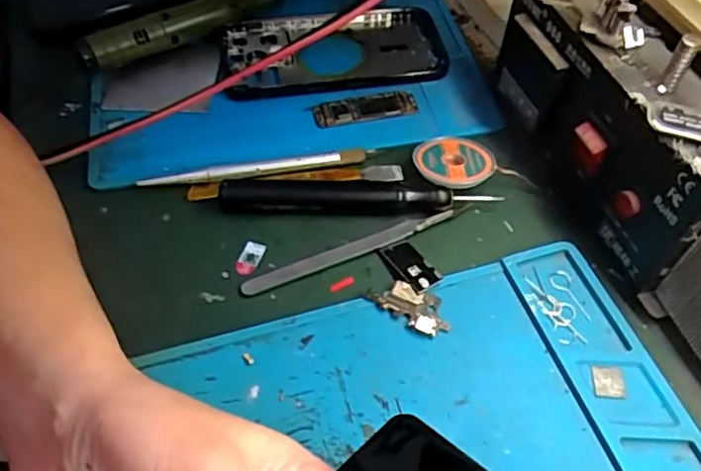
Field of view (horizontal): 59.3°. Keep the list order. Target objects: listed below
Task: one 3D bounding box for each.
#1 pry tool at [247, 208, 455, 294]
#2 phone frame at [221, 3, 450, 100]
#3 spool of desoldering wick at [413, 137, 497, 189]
[{"bbox_3d":[0.000,0.008,0.320,0.116,0.004,0.008,-19,55,-13],"label":"pry tool"},{"bbox_3d":[-0.011,-0.124,0.413,0.145,0.013,0.073,-6,53,-4],"label":"phone frame"},{"bbox_3d":[0.058,-0.041,0.348,0.044,0.011,0.041,0,53,0],"label":"spool of desoldering wick"}]

